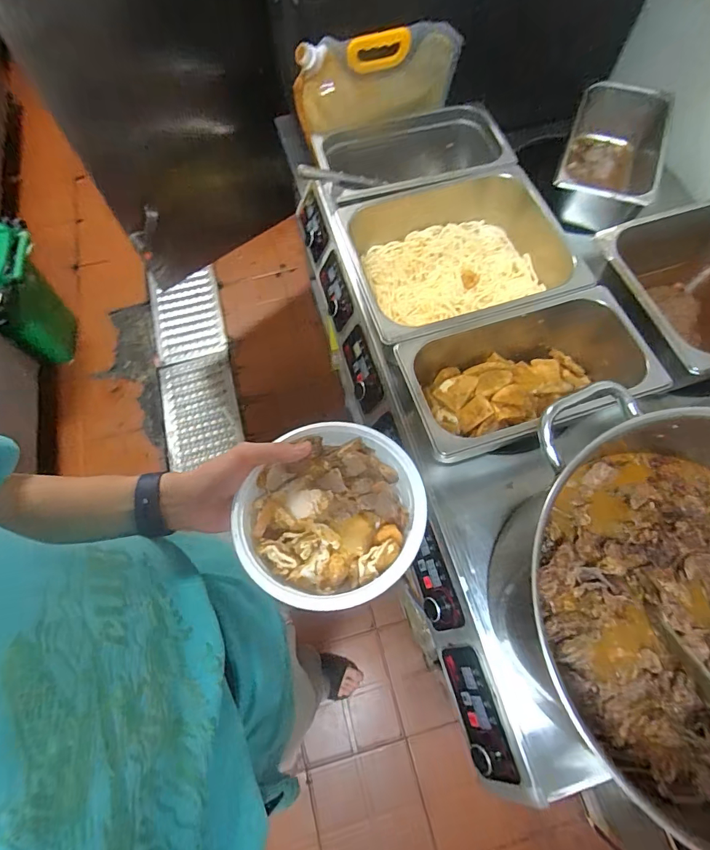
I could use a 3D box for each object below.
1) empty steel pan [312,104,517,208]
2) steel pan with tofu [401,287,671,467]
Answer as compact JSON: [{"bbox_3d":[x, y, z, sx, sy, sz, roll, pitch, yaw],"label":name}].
[{"bbox_3d":[0.109,-0.453,0.769,0.340,0.093,0.182,-16,65,-7],"label":"empty steel pan"},{"bbox_3d":[0.235,-0.073,0.606,0.337,0.122,0.160,-15,65,-7],"label":"steel pan with tofu"}]

